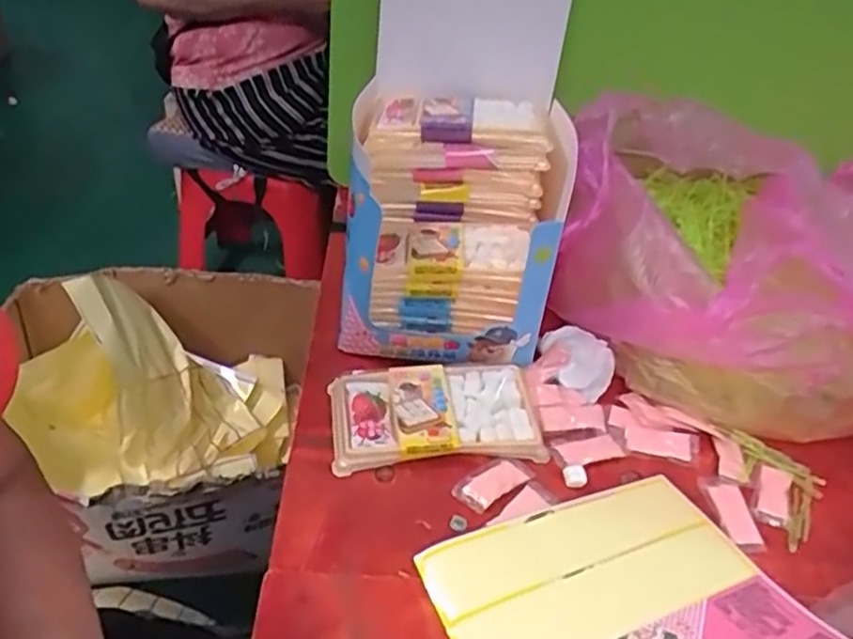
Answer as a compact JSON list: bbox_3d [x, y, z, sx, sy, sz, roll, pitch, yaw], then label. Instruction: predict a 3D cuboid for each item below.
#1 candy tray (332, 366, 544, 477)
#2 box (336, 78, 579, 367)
[{"bbox_3d":[0.006,0.062,0.474,0.133,0.019,0.073,-1,38,-11],"label":"candy tray"},{"bbox_3d":[0.023,-0.072,0.542,0.165,0.144,0.168,7,38,-1],"label":"box"}]

